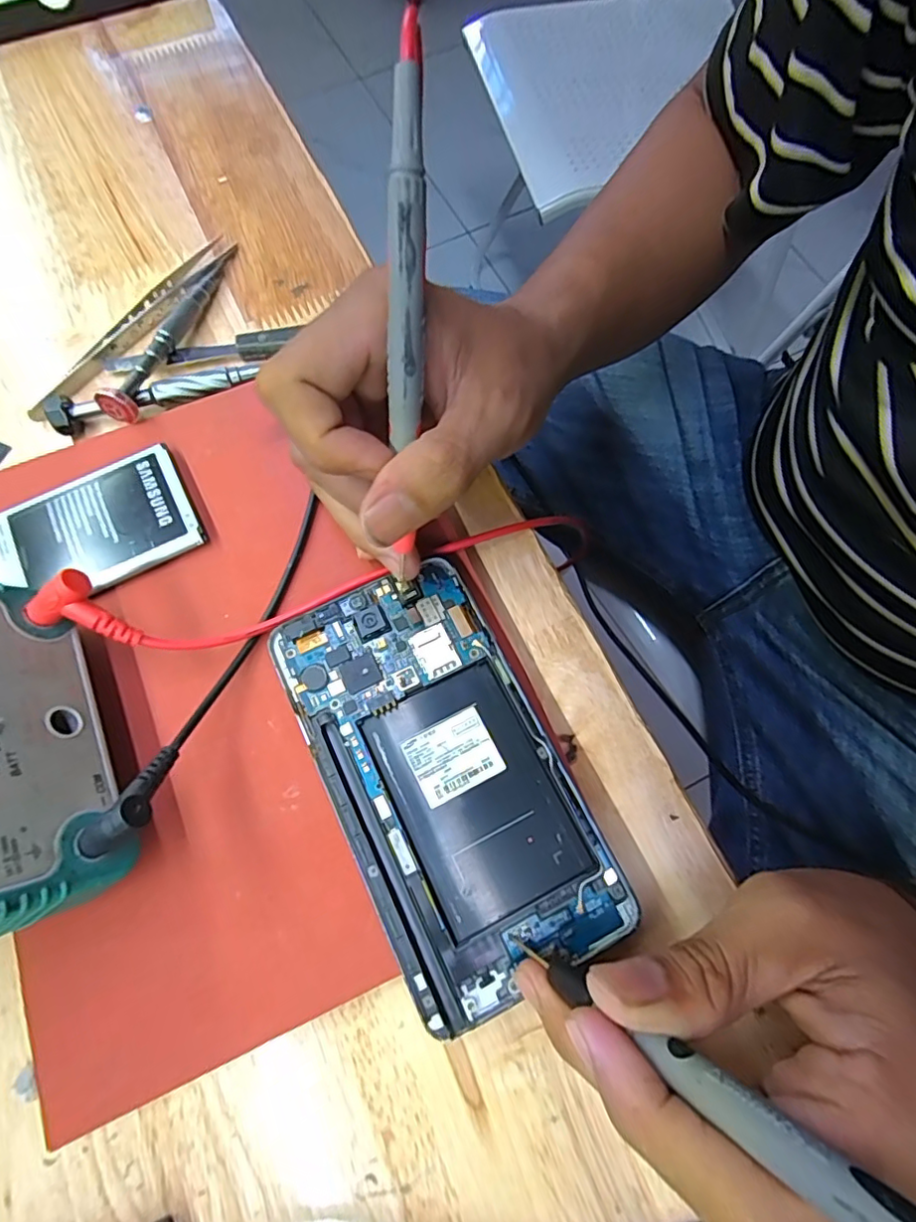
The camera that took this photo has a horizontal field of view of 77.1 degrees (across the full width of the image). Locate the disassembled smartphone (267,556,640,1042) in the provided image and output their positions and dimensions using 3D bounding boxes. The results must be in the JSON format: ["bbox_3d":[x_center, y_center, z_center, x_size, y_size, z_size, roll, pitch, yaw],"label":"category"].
[{"bbox_3d":[-0.006,0.055,0.204,0.077,0.006,0.145,-26,72,-7],"label":"disassembled smartphone"}]

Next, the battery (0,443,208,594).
[{"bbox_3d":[-0.149,-0.032,0.235,0.080,0.010,0.052,-29,73,-8],"label":"battery"}]

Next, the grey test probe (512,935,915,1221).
[{"bbox_3d":[0.060,0.102,0.116,0.006,0.135,0.010,37,72,-27],"label":"grey test probe"}]

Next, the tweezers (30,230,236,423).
[{"bbox_3d":[-0.155,-0.139,0.278,0.015,0.008,0.130,33,75,12],"label":"tweezers"}]

